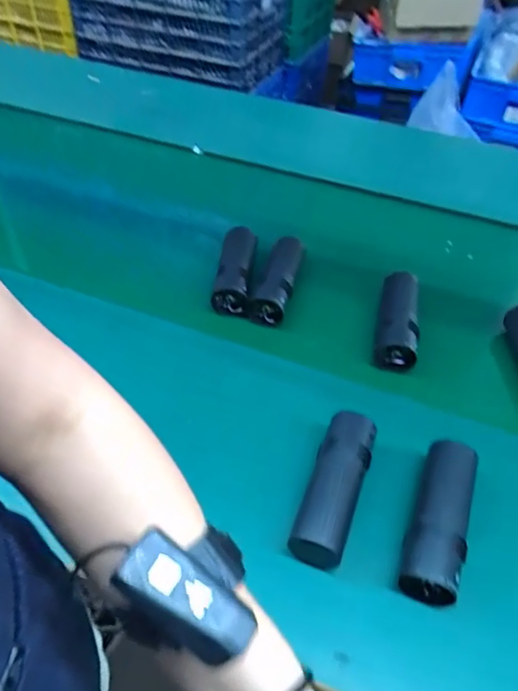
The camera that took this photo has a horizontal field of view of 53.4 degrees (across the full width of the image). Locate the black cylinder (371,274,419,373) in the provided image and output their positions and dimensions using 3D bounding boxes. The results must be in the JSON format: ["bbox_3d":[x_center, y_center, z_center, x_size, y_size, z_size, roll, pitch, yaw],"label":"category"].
[{"bbox_3d":[0.198,-0.044,0.734,0.061,0.059,0.165,10,47,10],"label":"black cylinder"}]

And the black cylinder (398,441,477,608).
[{"bbox_3d":[0.184,0.183,0.534,0.057,0.071,0.165,18,49,17],"label":"black cylinder"}]

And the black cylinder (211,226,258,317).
[{"bbox_3d":[-0.036,-0.123,0.795,0.062,0.048,0.156,4,60,4],"label":"black cylinder"}]

